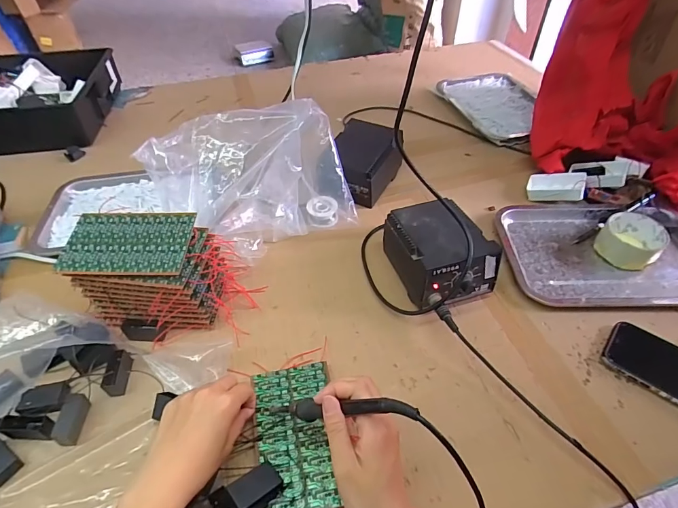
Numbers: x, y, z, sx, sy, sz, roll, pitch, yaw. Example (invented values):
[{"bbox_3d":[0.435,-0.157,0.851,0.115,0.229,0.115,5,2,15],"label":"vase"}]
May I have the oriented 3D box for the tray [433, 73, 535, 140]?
[{"bbox_3d":[0.386,-0.368,0.961,0.223,0.019,0.300,-12,48,-10],"label":"tray"}]

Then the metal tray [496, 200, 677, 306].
[{"bbox_3d":[0.417,-0.011,0.615,0.302,0.029,0.220,0,47,1],"label":"metal tray"}]

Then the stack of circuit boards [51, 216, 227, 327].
[{"bbox_3d":[-0.256,0.031,0.532,0.177,0.123,0.117,1,47,2],"label":"stack of circuit boards"}]

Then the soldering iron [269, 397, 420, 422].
[{"bbox_3d":[-0.010,0.148,0.372,0.196,0.021,0.017,-22,31,41],"label":"soldering iron"}]

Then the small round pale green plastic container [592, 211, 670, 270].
[{"bbox_3d":[0.448,-0.023,0.601,0.092,0.047,0.079,-35,56,-28],"label":"small round pale green plastic container"}]

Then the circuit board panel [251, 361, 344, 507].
[{"bbox_3d":[-0.046,0.200,0.437,0.086,0.005,0.159,-9,46,-7],"label":"circuit board panel"}]

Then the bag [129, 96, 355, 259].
[{"bbox_3d":[-0.142,-0.121,0.631,0.271,0.190,0.187,-18,49,-15],"label":"bag"}]

